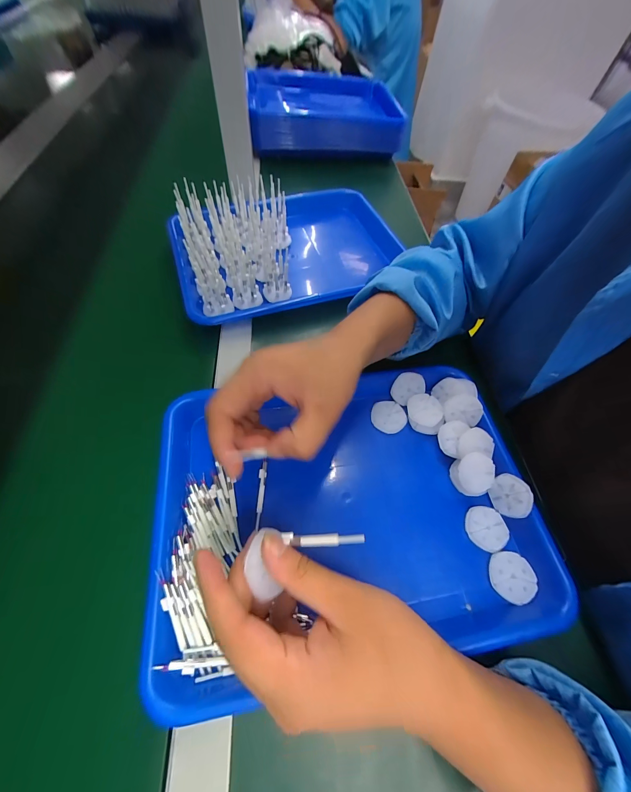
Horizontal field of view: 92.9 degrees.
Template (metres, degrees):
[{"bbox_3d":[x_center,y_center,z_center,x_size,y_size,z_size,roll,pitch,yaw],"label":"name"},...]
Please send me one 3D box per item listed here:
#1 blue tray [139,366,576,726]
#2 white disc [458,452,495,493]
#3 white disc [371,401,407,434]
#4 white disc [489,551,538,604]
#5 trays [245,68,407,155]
[{"bbox_3d":[0.025,0.094,0.285,0.329,0.051,0.243,-6,61,-8],"label":"blue tray"},{"bbox_3d":[0.155,0.073,0.288,0.033,0.004,0.037,28,81,3],"label":"white disc"},{"bbox_3d":[0.080,0.023,0.333,0.037,0.008,0.037,2,60,-3],"label":"white disc"},{"bbox_3d":[0.169,0.156,0.259,0.035,0.011,0.037,2,60,-3],"label":"white disc"},{"bbox_3d":[0.015,-0.668,0.705,0.358,0.079,0.270,-10,61,-10],"label":"trays"}]

